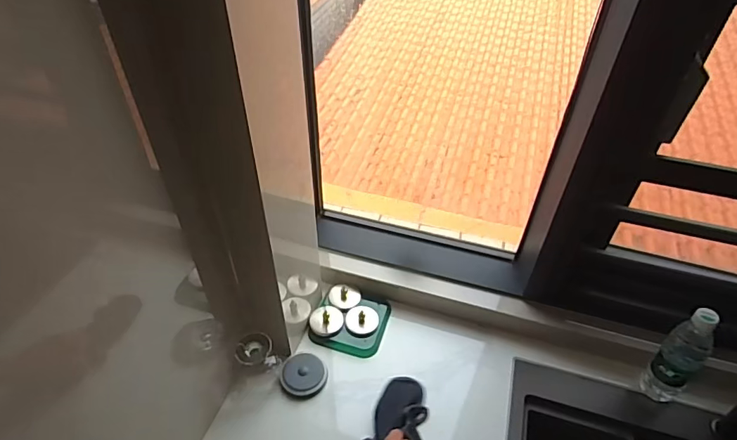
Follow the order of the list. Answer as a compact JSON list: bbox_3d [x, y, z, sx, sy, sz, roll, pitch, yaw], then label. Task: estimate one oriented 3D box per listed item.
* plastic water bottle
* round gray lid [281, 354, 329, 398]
[{"bbox_3d":[0.545,0.242,0.813,0.060,0.246,0.067,-29,51,-28],"label":"plastic water bottle"},{"bbox_3d":[-0.119,0.290,0.868,0.084,0.027,0.076,-4,43,-6],"label":"round gray lid"}]

